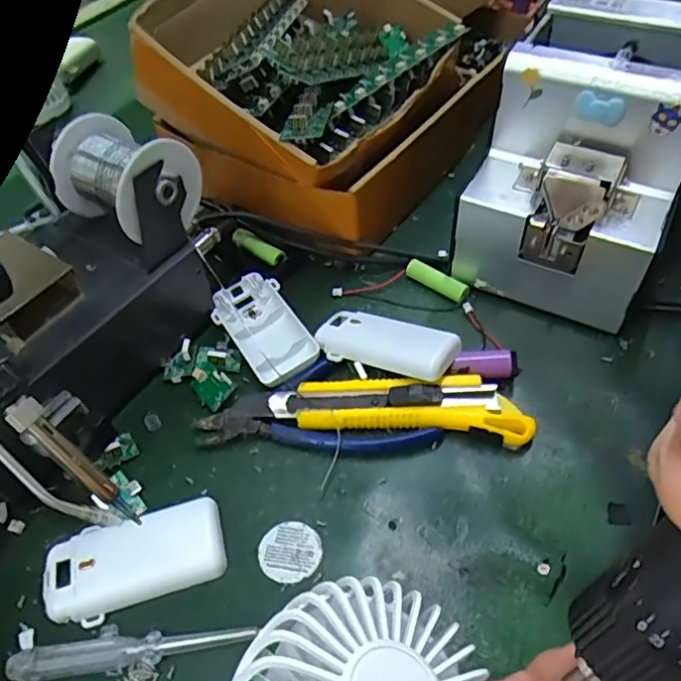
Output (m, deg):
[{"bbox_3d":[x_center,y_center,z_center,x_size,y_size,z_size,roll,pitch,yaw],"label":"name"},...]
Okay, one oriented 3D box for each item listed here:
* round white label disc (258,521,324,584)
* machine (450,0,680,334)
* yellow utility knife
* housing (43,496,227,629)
[{"bbox_3d":[-0.027,0.114,0.318,0.033,0.004,0.033,-2,51,2],"label":"round white label disc"},{"bbox_3d":[0.168,-0.124,0.405,0.122,0.151,0.169,20,55,19],"label":"machine"},{"bbox_3d":[0.037,0.039,0.363,0.154,0.022,0.040,4,51,7],"label":"yellow utility knife"},{"bbox_3d":[-0.110,0.116,0.313,0.092,0.017,0.047,-16,52,-10],"label":"housing"}]

